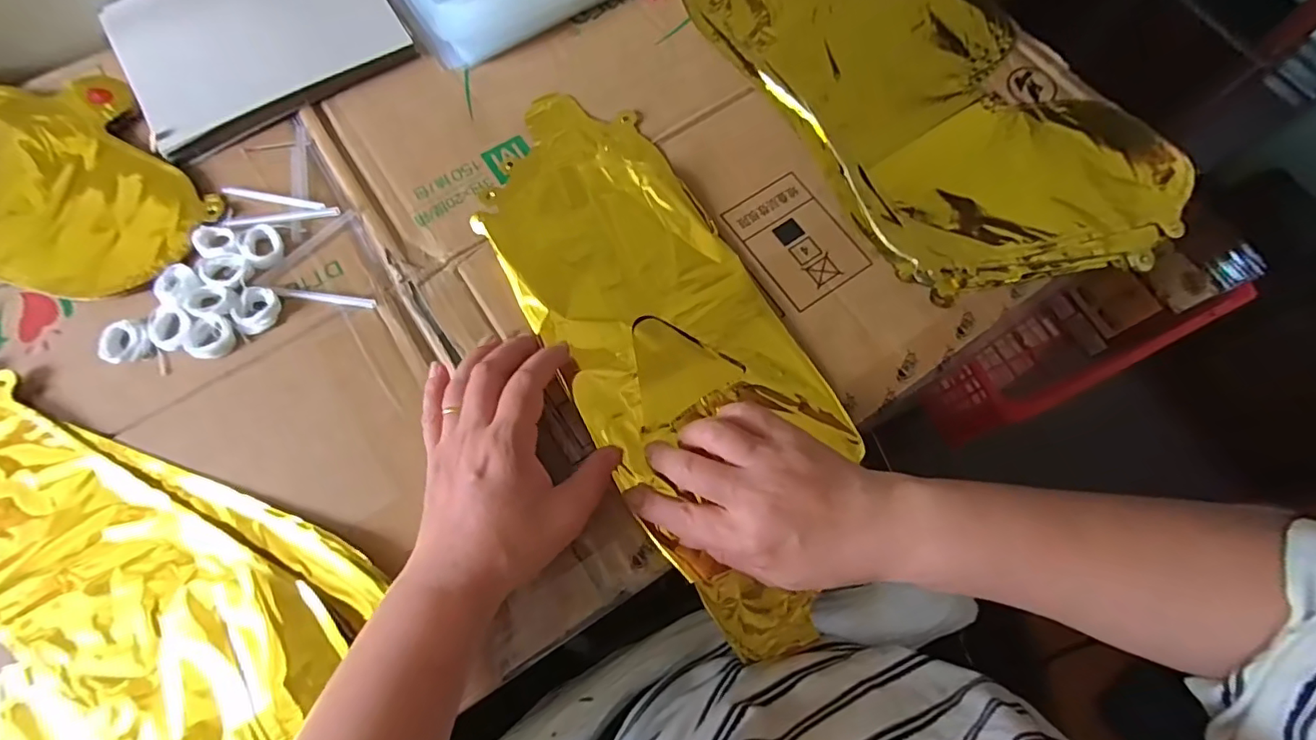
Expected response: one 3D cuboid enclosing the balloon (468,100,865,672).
[{"bbox_3d":[0.008,-0.018,0.376,0.150,0.043,0.403,-25,79,-8],"label":"balloon"}]

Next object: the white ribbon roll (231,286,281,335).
[{"bbox_3d":[-0.262,-0.039,0.363,0.026,0.007,0.031,23,72,8],"label":"white ribbon roll"}]

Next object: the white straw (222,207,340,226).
[{"bbox_3d":[-0.261,-0.106,0.389,0.076,0.005,0.008,-8,71,-2],"label":"white straw"}]

